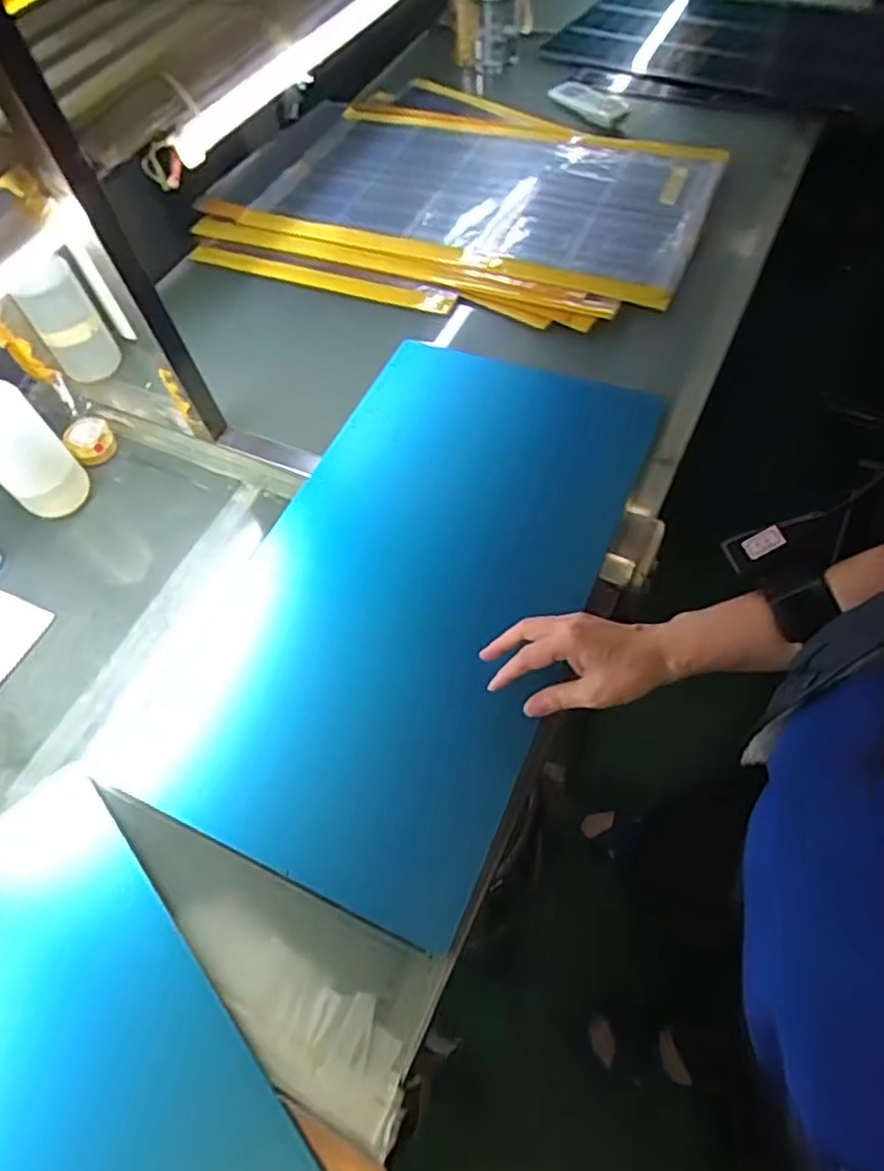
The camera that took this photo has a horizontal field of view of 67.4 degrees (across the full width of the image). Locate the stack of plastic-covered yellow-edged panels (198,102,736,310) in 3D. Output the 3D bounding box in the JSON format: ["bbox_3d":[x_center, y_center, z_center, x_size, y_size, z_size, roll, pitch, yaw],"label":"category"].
[{"bbox_3d":[0.026,-0.598,1.001,0.731,0.033,0.423,21,63,19],"label":"stack of plastic-covered yellow-edged panels"}]

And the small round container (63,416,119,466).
[{"bbox_3d":[-0.411,-0.173,0.778,0.049,0.038,0.048,-3,58,5],"label":"small round container"}]

